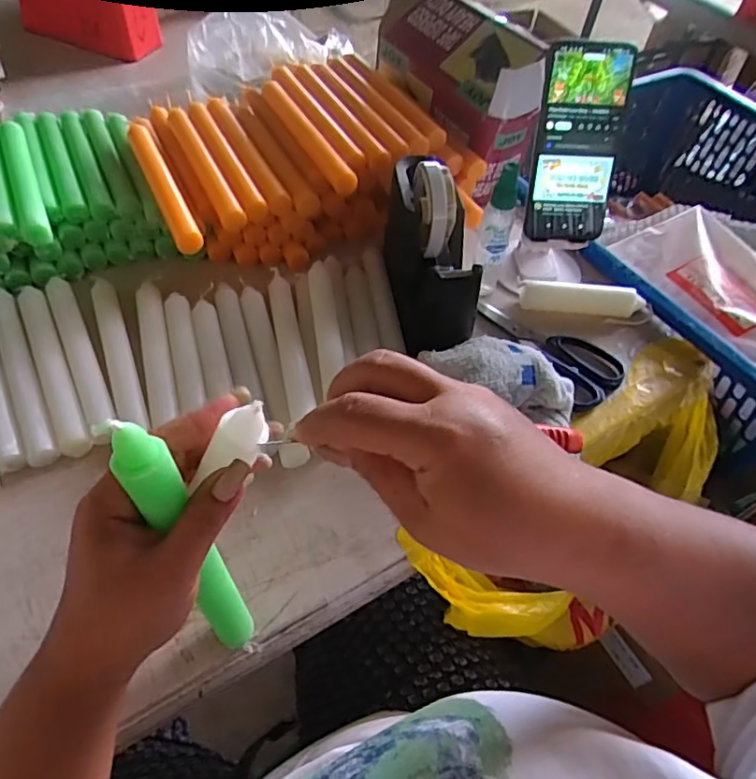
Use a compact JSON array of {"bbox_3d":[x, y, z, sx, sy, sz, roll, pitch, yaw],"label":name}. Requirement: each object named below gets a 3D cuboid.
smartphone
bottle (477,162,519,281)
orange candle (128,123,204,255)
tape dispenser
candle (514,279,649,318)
[{"bbox_3d":[0.178,-0.217,0.515,0.077,0.162,0.015,-1,26,-6],"label":"smartphone"},{"bbox_3d":[0.112,-0.152,0.534,0.030,0.116,0.026,14,52,7],"label":"bottle"},{"bbox_3d":[-0.212,-0.202,0.564,0.022,0.027,0.209,-20,56,-19],"label":"orange candle"},{"bbox_3d":[0.050,-0.128,0.515,0.069,0.114,0.182,-1,52,-6],"label":"tape dispenser"},{"bbox_3d":[0.202,-0.091,0.574,0.117,0.028,0.021,6,52,0],"label":"candle"}]

